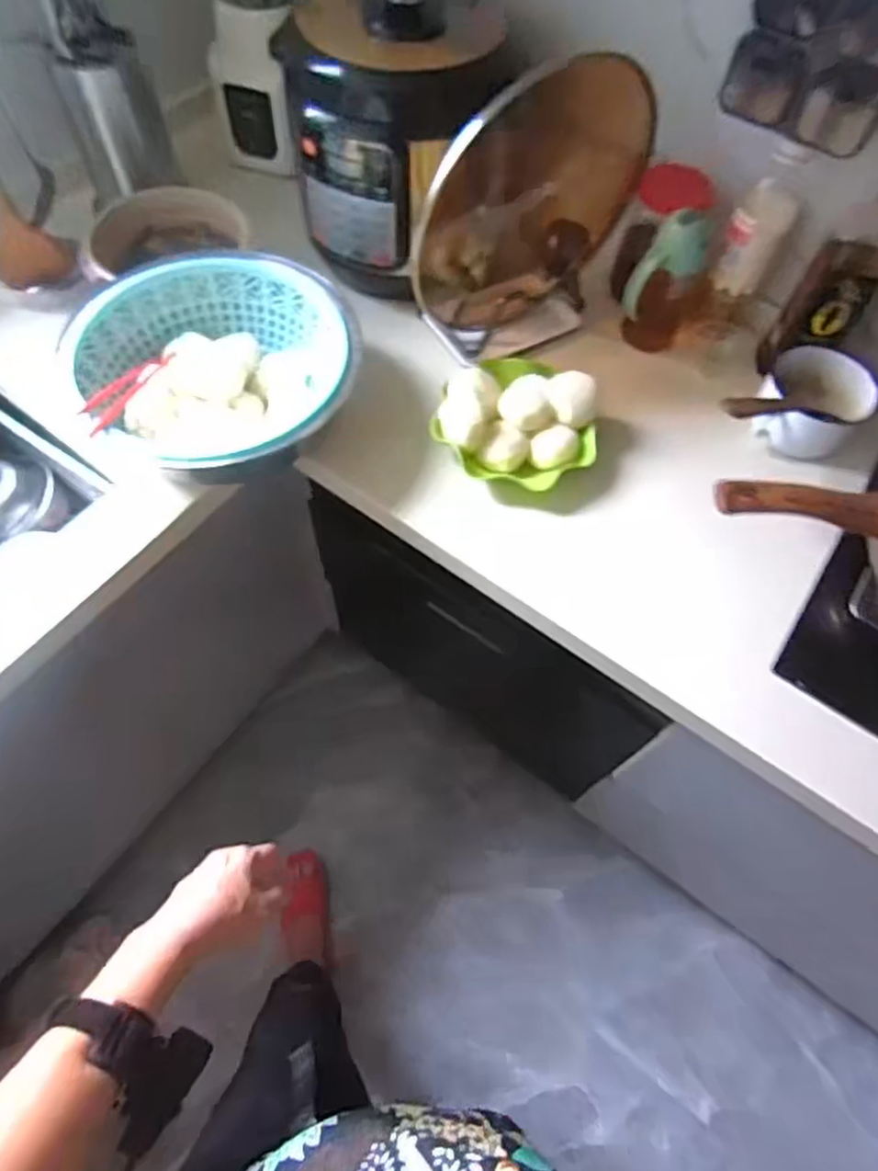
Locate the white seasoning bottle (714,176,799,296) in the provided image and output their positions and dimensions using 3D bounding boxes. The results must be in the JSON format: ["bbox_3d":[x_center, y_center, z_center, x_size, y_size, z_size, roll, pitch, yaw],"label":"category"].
[{"bbox_3d":[0.410,-0.454,0.868,0.074,0.124,0.052,27,64,12],"label":"white seasoning bottle"}]

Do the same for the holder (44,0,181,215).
[{"bbox_3d":[-0.465,-0.702,0.893,0.130,0.264,0.100,-32,67,-18],"label":"holder"}]

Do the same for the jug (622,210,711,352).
[{"bbox_3d":[0.312,-0.414,0.897,0.080,0.185,0.096,27,64,12],"label":"jug"}]

